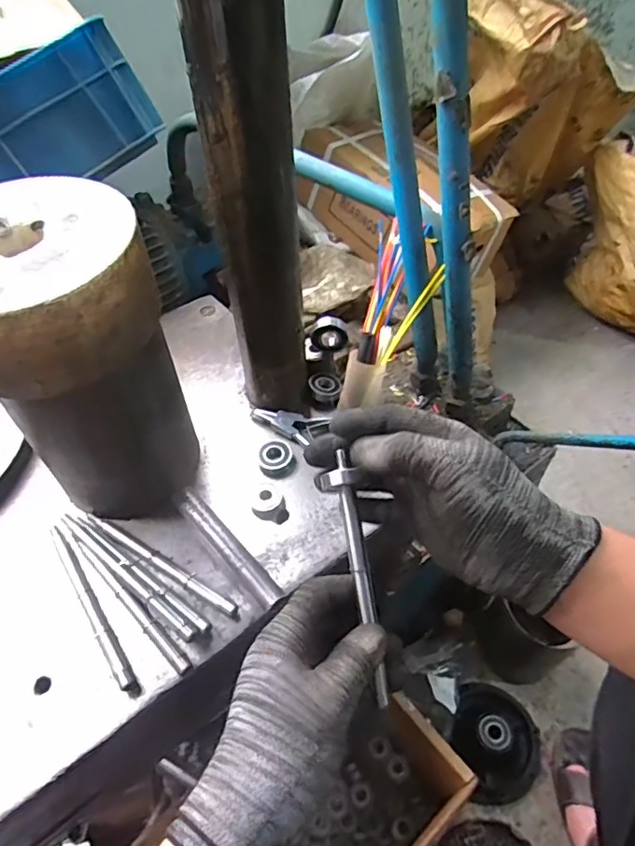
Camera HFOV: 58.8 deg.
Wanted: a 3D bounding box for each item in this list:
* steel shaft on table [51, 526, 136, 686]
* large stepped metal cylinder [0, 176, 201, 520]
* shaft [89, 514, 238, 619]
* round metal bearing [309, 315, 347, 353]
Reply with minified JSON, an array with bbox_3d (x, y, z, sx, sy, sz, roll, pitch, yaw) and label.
[{"bbox_3d":[-0.187,0.144,0.459,0.010,0.008,0.162,-30,56,-20],"label":"steel shaft on table"},{"bbox_3d":[-0.179,-0.037,0.441,0.141,0.249,0.138,-22,54,-15],"label":"large stepped metal cylinder"},{"bbox_3d":[-0.133,0.117,0.479,0.163,0.014,0.012,25,56,21],"label":"shaft"},{"bbox_3d":[0.013,-0.091,0.580,0.036,0.036,0.020,8,52,9],"label":"round metal bearing"}]

